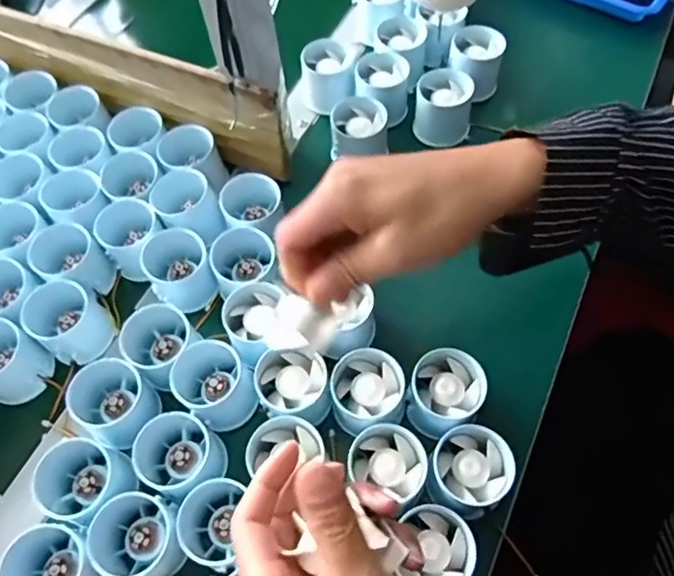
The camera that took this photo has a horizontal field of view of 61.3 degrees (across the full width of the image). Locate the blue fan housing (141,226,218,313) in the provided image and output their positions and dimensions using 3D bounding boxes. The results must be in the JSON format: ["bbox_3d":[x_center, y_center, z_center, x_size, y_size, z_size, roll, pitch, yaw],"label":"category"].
[{"bbox_3d":[-0.131,-0.016,0.472,0.051,0.042,0.057,-28,63,-11],"label":"blue fan housing"}]

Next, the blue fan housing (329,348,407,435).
[{"bbox_3d":[0.023,0.077,0.414,0.053,0.045,0.051,-2,61,3],"label":"blue fan housing"}]

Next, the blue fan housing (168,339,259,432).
[{"bbox_3d":[-0.091,0.068,0.419,0.065,0.040,0.054,37,70,21],"label":"blue fan housing"}]

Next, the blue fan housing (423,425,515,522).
[{"bbox_3d":[0.089,0.126,0.384,0.050,0.043,0.055,-2,61,3],"label":"blue fan housing"}]

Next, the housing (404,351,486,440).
[{"bbox_3d":[0.078,0.077,0.412,0.049,0.040,0.053,-2,61,3],"label":"housing"}]

